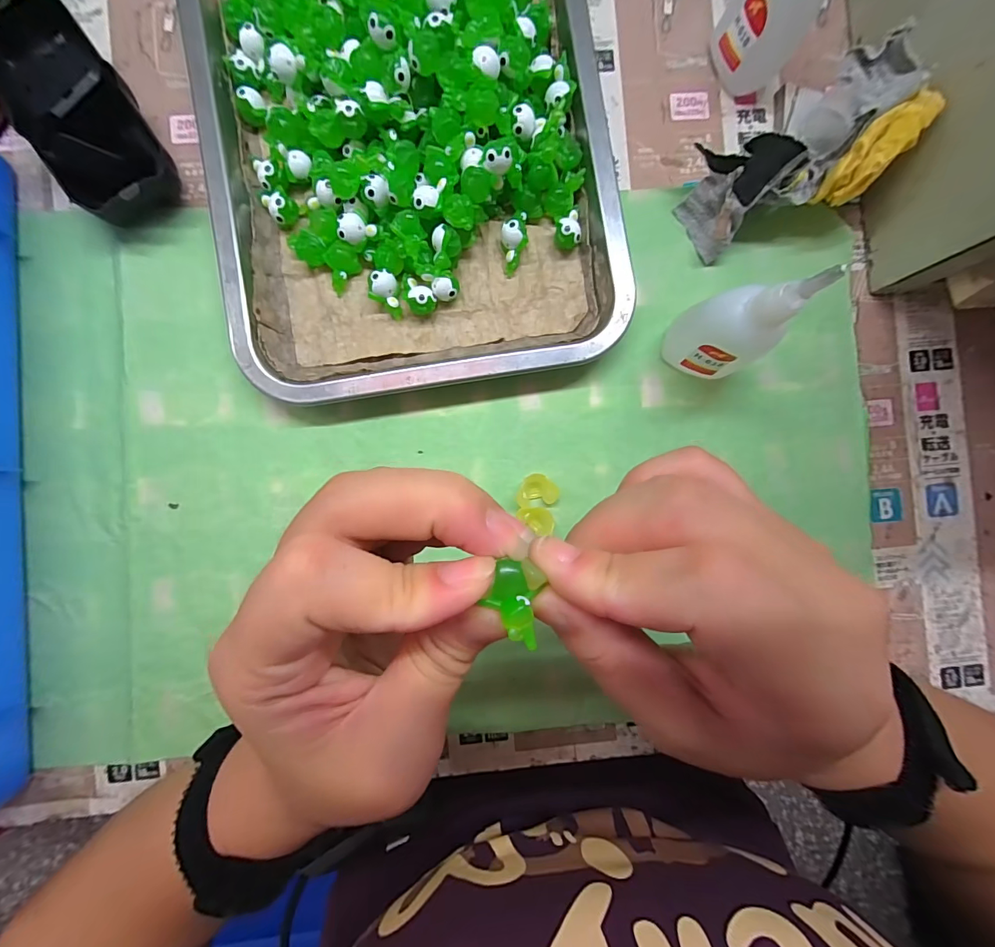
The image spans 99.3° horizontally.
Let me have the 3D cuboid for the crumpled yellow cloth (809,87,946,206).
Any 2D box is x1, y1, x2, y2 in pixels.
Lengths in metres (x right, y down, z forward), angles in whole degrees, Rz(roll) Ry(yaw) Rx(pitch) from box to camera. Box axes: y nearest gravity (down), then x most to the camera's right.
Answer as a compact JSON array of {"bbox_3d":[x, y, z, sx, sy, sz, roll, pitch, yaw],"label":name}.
[{"bbox_3d":[0.193,-0.166,0.212,0.020,0.023,0.059,43,110,-2],"label":"crumpled yellow cloth"}]

